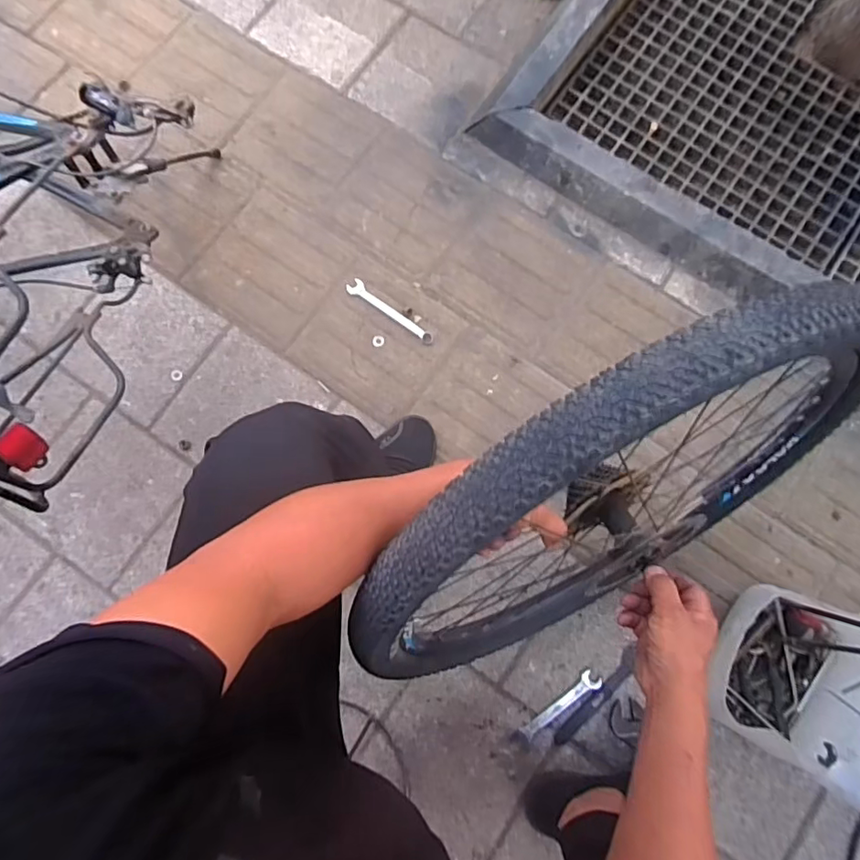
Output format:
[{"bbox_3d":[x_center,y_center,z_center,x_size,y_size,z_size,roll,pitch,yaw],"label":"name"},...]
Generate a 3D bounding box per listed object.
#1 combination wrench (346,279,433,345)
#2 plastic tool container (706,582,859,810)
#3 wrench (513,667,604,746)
[{"bbox_3d":[-0.075,-0.218,1.053,0.188,0.006,0.030,38,81,6],"label":"combination wrench"},{"bbox_3d":[0.536,0.347,0.772,0.161,0.348,0.228,27,81,5],"label":"plastic tool container"},{"bbox_3d":[0.206,0.456,0.923,0.166,0.013,0.031,-38,82,-8],"label":"wrench"}]

